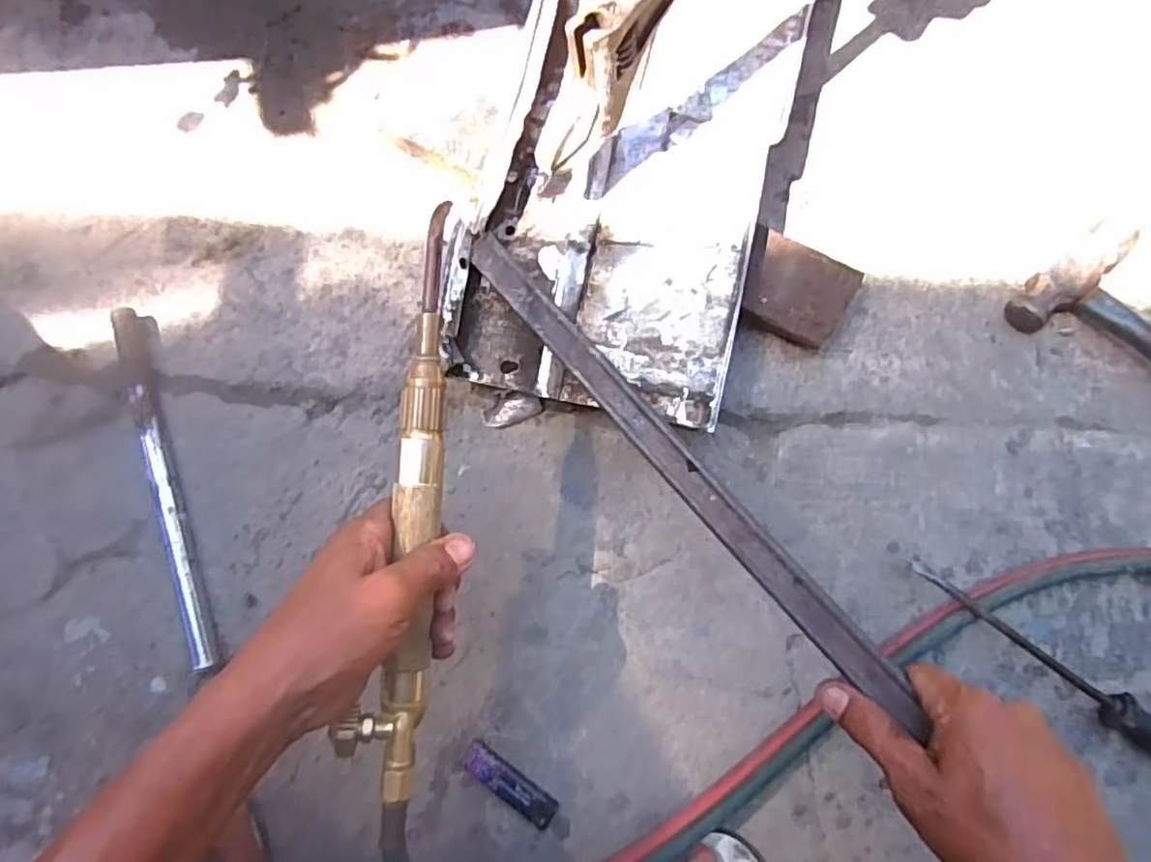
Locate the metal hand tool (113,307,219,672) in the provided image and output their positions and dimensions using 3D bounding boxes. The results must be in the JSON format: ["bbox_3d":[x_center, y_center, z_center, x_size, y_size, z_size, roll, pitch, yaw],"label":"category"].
[{"bbox_3d":[-0.329,0.044,0.532,0.024,0.023,0.291,-15,83,0],"label":"metal hand tool"}]

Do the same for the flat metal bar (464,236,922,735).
[{"bbox_3d":[0.056,0.009,0.427,0.025,0.011,0.403,-39,70,-2],"label":"flat metal bar"}]

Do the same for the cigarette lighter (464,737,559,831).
[{"bbox_3d":[-0.050,0.271,0.511,0.080,0.014,0.023,37,86,6],"label":"cigarette lighter"}]

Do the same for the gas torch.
[{"bbox_3d":[-0.095,0.033,0.376,0.040,0.023,0.324,4,86,3],"label":"gas torch"}]

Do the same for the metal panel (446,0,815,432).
[{"bbox_3d":[0.062,-0.276,0.511,0.202,0.042,0.521,14,84,4],"label":"metal panel"}]

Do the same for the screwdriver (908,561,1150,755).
[{"bbox_3d":[0.363,0.182,0.494,0.275,0.032,0.029,32,86,5],"label":"screwdriver"}]

